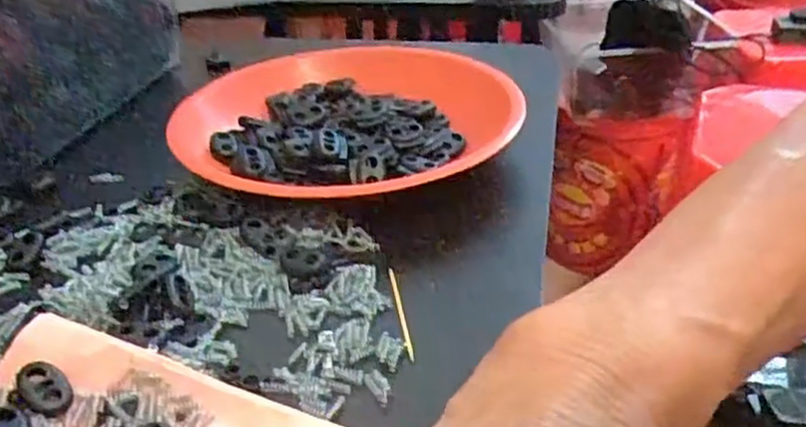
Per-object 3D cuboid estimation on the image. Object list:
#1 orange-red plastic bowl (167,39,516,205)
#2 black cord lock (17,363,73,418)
[{"bbox_3d":[-0.031,-0.056,0.433,0.186,0.024,0.194,1,35,3],"label":"orange-red plastic bowl"},{"bbox_3d":[-0.125,0.061,0.266,0.015,0.004,0.021,-30,72,-27],"label":"black cord lock"}]

